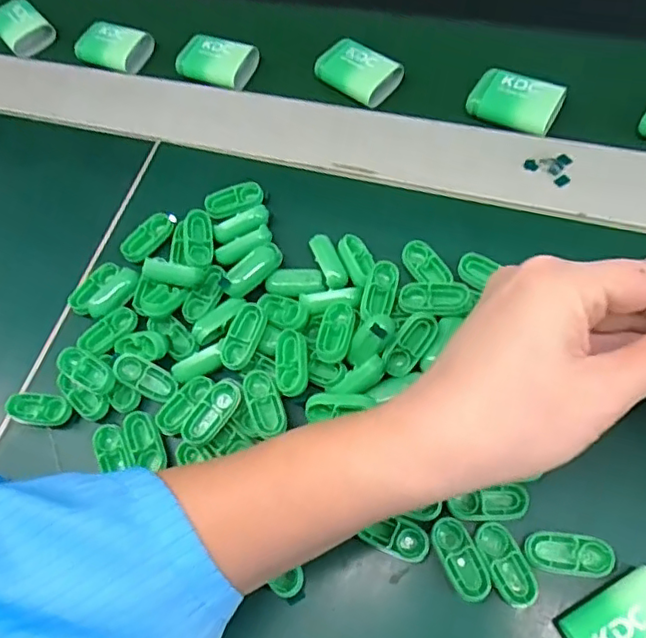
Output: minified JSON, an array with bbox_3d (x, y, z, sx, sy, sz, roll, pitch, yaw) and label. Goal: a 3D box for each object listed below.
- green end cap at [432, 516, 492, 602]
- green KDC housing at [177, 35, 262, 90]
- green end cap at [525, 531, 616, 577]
[{"bbox_3d":[0.058,0.101,0.249,0.016,0.005,0.034,-21,69,-10],"label":"green end cap"},{"bbox_3d":[-0.074,-0.178,0.405,0.052,0.014,0.035,18,68,6],"label":"green KDC housing"},{"bbox_3d":[0.102,0.097,0.244,0.033,0.007,0.016,7,67,1],"label":"green end cap"}]

